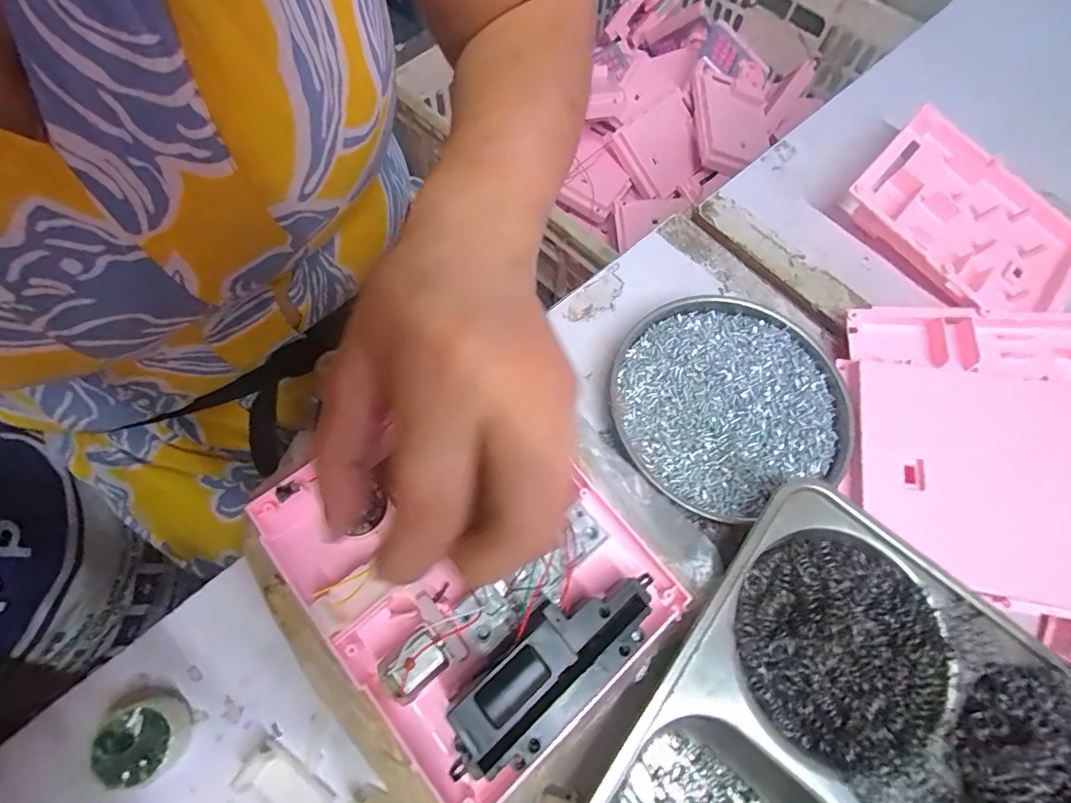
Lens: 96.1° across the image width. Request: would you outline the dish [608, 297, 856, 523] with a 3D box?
[{"bbox_3d":[0.111,-0.003,0.283,0.129,0.015,0.128,1,68,-3],"label":"dish"}]

